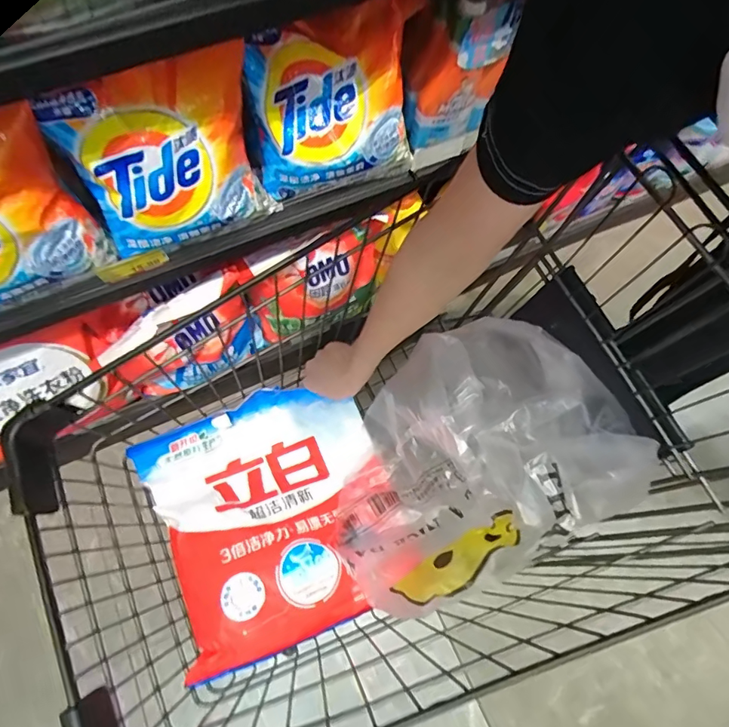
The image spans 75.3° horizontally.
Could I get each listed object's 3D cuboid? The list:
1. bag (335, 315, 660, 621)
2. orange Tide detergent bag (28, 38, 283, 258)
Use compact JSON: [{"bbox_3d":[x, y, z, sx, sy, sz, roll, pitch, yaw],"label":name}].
[{"bbox_3d":[0.095,0.091,0.524,0.302,0.225,0.234,-27,73,-11],"label":"bag"},{"bbox_3d":[-0.229,-0.247,0.551,0.220,0.248,0.084,-21,72,-9],"label":"orange Tide detergent bag"}]

